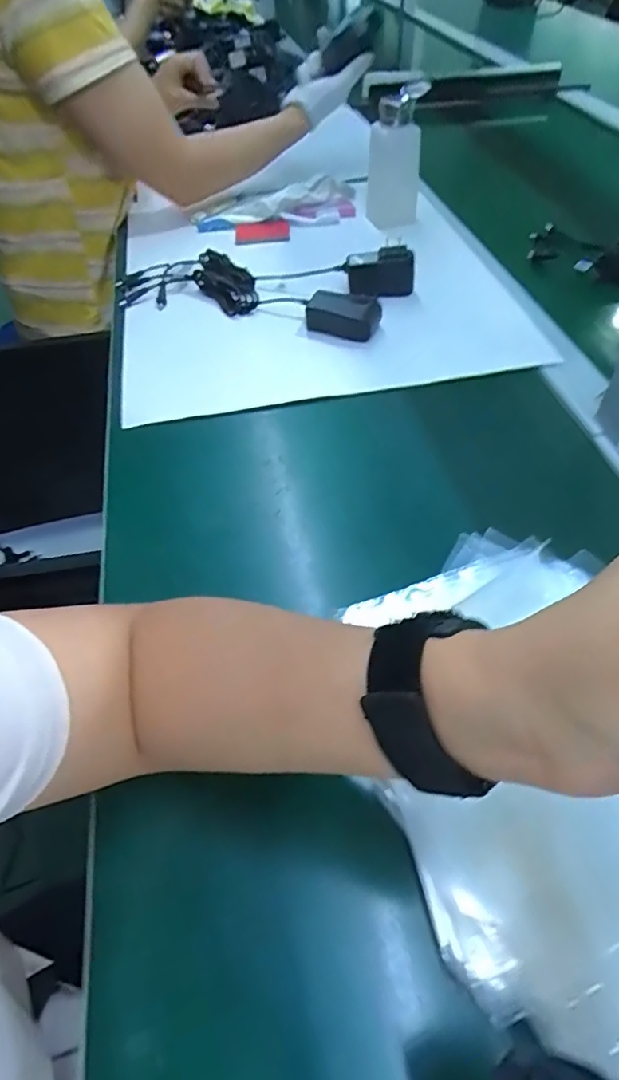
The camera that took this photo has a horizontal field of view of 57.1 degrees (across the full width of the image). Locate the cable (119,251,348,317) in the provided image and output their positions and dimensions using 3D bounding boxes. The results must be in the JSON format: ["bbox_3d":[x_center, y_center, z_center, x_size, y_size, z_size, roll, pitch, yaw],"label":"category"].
[{"bbox_3d":[-0.138,-0.293,0.660,0.175,0.033,0.107,5,50,6],"label":"cable"}]

